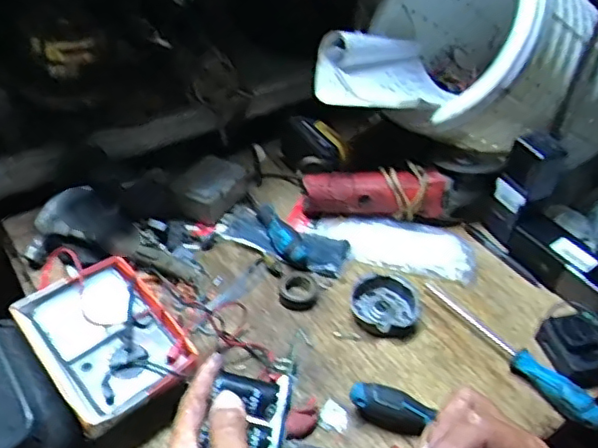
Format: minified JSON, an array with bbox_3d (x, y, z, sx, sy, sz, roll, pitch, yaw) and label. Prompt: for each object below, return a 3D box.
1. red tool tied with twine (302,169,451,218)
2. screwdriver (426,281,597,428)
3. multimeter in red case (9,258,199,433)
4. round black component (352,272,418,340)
[{"bbox_3d":[0.108,-0.043,0.862,0.201,0.068,0.049,1,43,-5],"label":"red tool tied with twine"},{"bbox_3d":[0.245,0.143,0.714,0.027,0.032,0.249,-25,51,-28],"label":"screwdriver"},{"bbox_3d":[-0.203,0.117,0.636,0.131,0.029,0.167,-29,53,-31],"label":"multimeter in red case"},{"bbox_3d":[0.109,0.098,0.758,0.082,0.026,0.096,5,43,-1],"label":"round black component"}]

